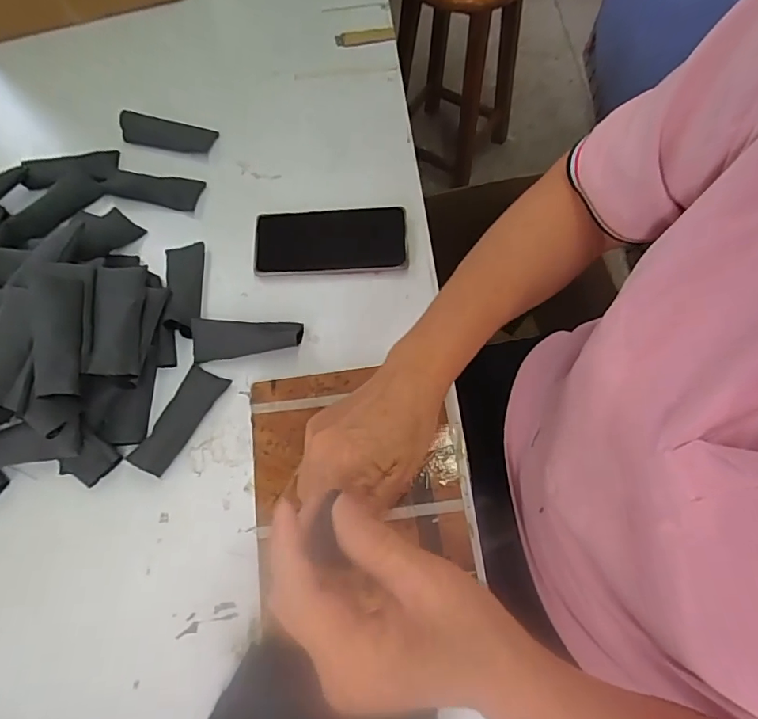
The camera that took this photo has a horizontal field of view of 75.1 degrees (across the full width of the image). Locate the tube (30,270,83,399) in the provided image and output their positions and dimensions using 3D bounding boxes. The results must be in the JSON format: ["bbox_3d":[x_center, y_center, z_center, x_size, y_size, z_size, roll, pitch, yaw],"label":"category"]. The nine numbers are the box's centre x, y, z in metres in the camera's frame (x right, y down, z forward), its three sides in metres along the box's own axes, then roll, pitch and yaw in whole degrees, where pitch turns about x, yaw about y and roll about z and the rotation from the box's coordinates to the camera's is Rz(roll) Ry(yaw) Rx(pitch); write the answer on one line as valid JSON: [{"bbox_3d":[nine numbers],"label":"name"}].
[{"bbox_3d":[-0.264,-0.023,0.404,0.034,0.023,0.110,-14,69,-3],"label":"tube"}]

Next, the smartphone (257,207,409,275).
[{"bbox_3d":[-0.051,-0.126,0.522,0.159,0.011,0.075,-2,70,1],"label":"smartphone"}]

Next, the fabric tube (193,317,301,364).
[{"bbox_3d":[-0.129,-0.023,0.483,0.104,0.016,0.038,-7,70,0],"label":"fabric tube"}]

